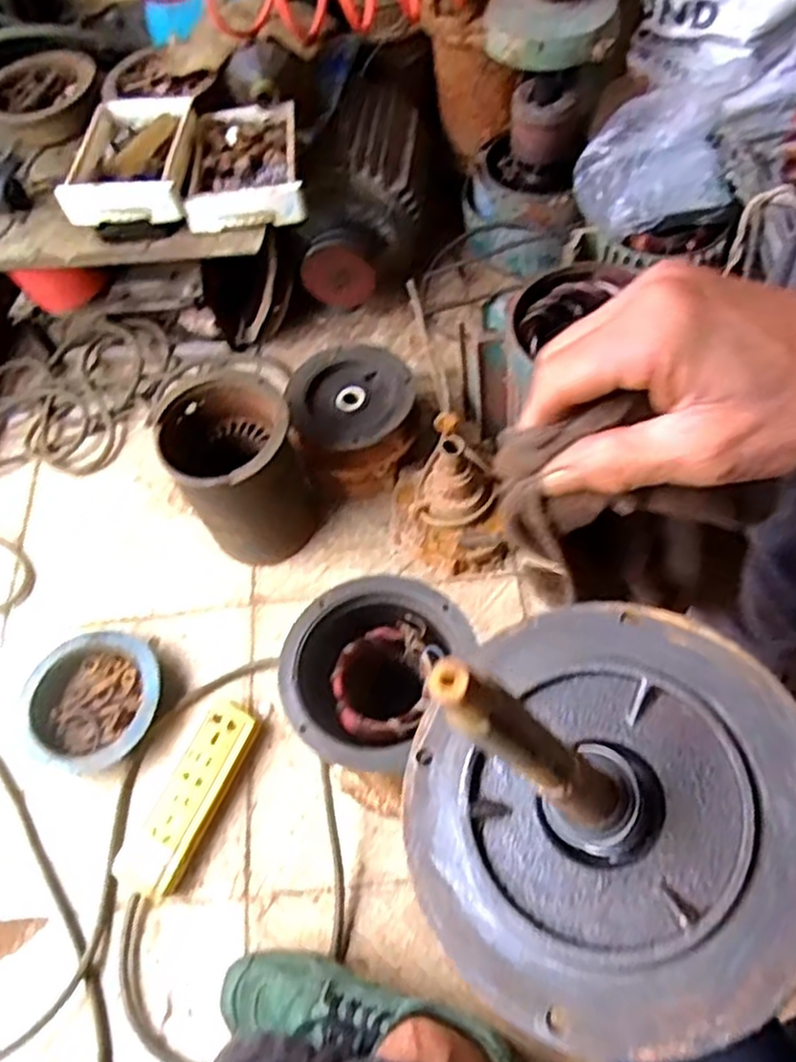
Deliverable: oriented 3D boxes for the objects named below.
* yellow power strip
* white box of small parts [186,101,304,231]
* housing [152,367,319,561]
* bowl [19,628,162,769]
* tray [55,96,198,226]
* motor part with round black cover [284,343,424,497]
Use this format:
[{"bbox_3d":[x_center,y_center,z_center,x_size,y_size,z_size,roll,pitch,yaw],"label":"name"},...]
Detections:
[{"bbox_3d":[-0.206,0.262,0.742,0.061,0.036,0.189,21,64,18],"label":"yellow power strip"},{"bbox_3d":[-0.178,-0.426,0.860,0.129,0.044,0.179,-10,60,2],"label":"white box of small parts"},{"bbox_3d":[-0.168,-0.059,0.836,0.140,0.204,0.135,-3,60,6],"label":"housing"},{"bbox_3d":[-0.325,0.184,0.798,0.150,0.046,0.150,-2,60,3],"label":"bowl"},{"bbox_3d":[-0.307,-0.431,0.854,0.138,0.040,0.190,-5,60,4],"label":"tray"},{"bbox_3d":[-0.048,-0.125,0.863,0.137,0.125,0.140,-3,60,6],"label":"motor part with round black cover"}]

